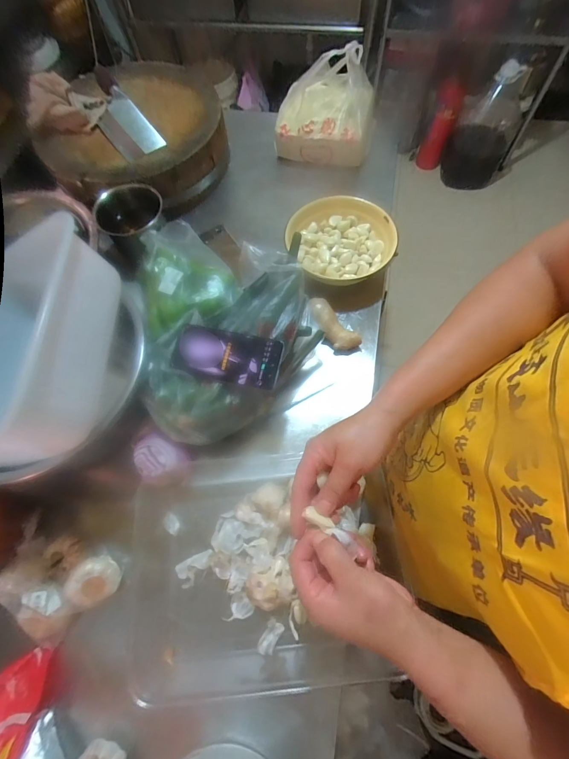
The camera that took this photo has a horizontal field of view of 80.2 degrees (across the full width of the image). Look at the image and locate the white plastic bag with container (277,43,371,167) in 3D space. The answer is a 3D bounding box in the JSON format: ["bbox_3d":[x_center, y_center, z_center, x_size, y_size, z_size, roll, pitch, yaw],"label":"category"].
[{"bbox_3d":[0.094,-0.626,0.780,0.214,0.179,0.134,9,68,6],"label":"white plastic bag with container"}]

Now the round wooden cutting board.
[{"bbox_3d":[-0.328,-0.530,0.776,0.362,0.118,0.391,-1,67,2],"label":"round wooden cutting board"}]

